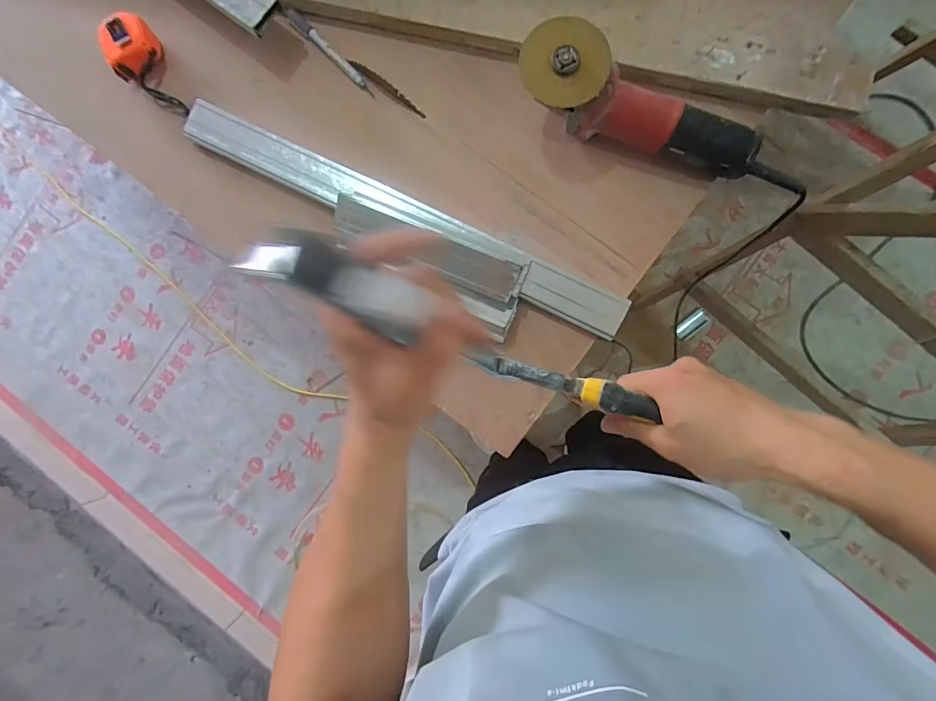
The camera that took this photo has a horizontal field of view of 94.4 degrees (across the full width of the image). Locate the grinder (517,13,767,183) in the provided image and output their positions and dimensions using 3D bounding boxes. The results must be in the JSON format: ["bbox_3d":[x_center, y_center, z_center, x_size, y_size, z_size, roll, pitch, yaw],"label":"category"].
[{"bbox_3d":[0.189,-0.270,0.490,0.279,0.079,0.082,24,90,-5],"label":"grinder"}]

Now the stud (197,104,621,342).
[{"bbox_3d":[-0.094,-0.174,0.547,0.625,0.036,0.061,27,92,5],"label":"stud"}]

